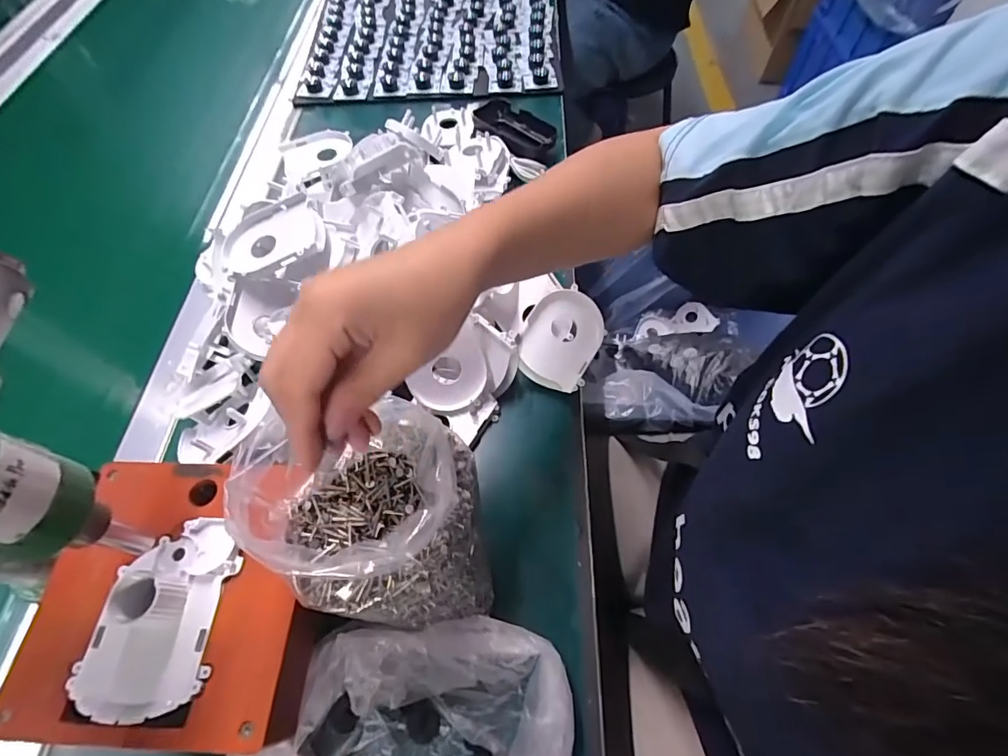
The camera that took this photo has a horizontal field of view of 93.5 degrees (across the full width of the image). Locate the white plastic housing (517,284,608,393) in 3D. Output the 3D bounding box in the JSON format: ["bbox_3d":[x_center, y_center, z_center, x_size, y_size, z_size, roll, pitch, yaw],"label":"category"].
[{"bbox_3d":[0.048,-0.033,0.415,0.065,0.024,0.083,25,82,-3],"label":"white plastic housing"}]

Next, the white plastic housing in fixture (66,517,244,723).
[{"bbox_3d":[-0.194,0.128,0.261,0.067,0.025,0.100,3,62,4],"label":"white plastic housing in fixture"}]

